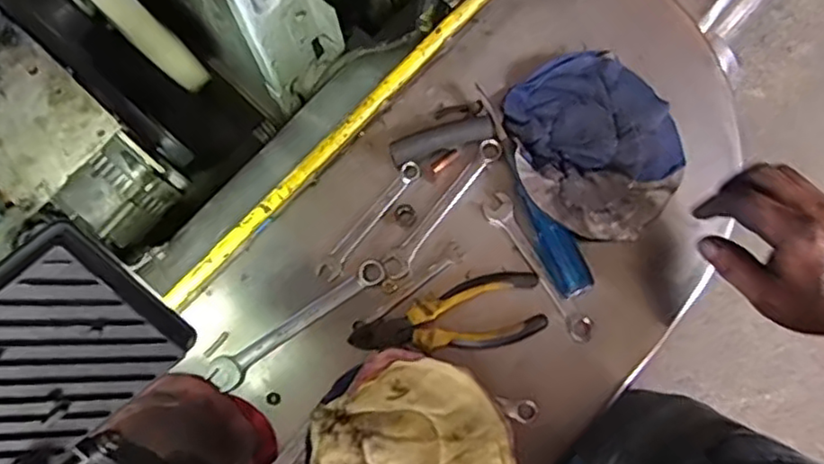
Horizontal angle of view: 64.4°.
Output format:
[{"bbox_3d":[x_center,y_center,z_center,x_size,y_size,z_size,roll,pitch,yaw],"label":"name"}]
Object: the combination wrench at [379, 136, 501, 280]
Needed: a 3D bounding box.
[{"bbox_3d":[0.028,-0.022,0.562,0.022,0.014,0.143,40,78,9],"label":"combination wrench"}]

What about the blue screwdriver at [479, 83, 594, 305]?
[{"bbox_3d":[0.096,-0.033,0.557,0.028,0.029,0.191,-25,77,-7],"label":"blue screwdriver"}]

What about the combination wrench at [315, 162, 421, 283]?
[{"bbox_3d":[-0.036,-0.011,0.563,0.019,0.007,0.125,37,78,8],"label":"combination wrench"}]

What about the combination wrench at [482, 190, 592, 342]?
[{"bbox_3d":[0.107,0.030,0.549,0.022,0.009,0.140,-32,78,-9],"label":"combination wrench"}]

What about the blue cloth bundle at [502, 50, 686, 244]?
[{"bbox_3d":[0.160,-0.076,0.569,0.145,0.029,0.164,-8,75,-3],"label":"blue cloth bundle"}]

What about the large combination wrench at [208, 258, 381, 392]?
[{"bbox_3d":[-0.093,0.077,0.544,0.165,0.015,0.028,-31,78,-9],"label":"large combination wrench"}]

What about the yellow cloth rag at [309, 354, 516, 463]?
[{"bbox_3d":[0.004,0.180,0.507,0.144,0.028,0.144,-30,78,-8],"label":"yellow cloth rag"}]

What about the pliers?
[{"bbox_3d":[0.029,0.071,0.533,0.154,0.018,0.053,-10,76,-4],"label":"pliers"}]

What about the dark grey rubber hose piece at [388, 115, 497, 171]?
[{"bbox_3d":[0.026,-0.080,0.580,0.090,0.025,0.026,-17,76,-5],"label":"dark grey rubber hose piece"}]

